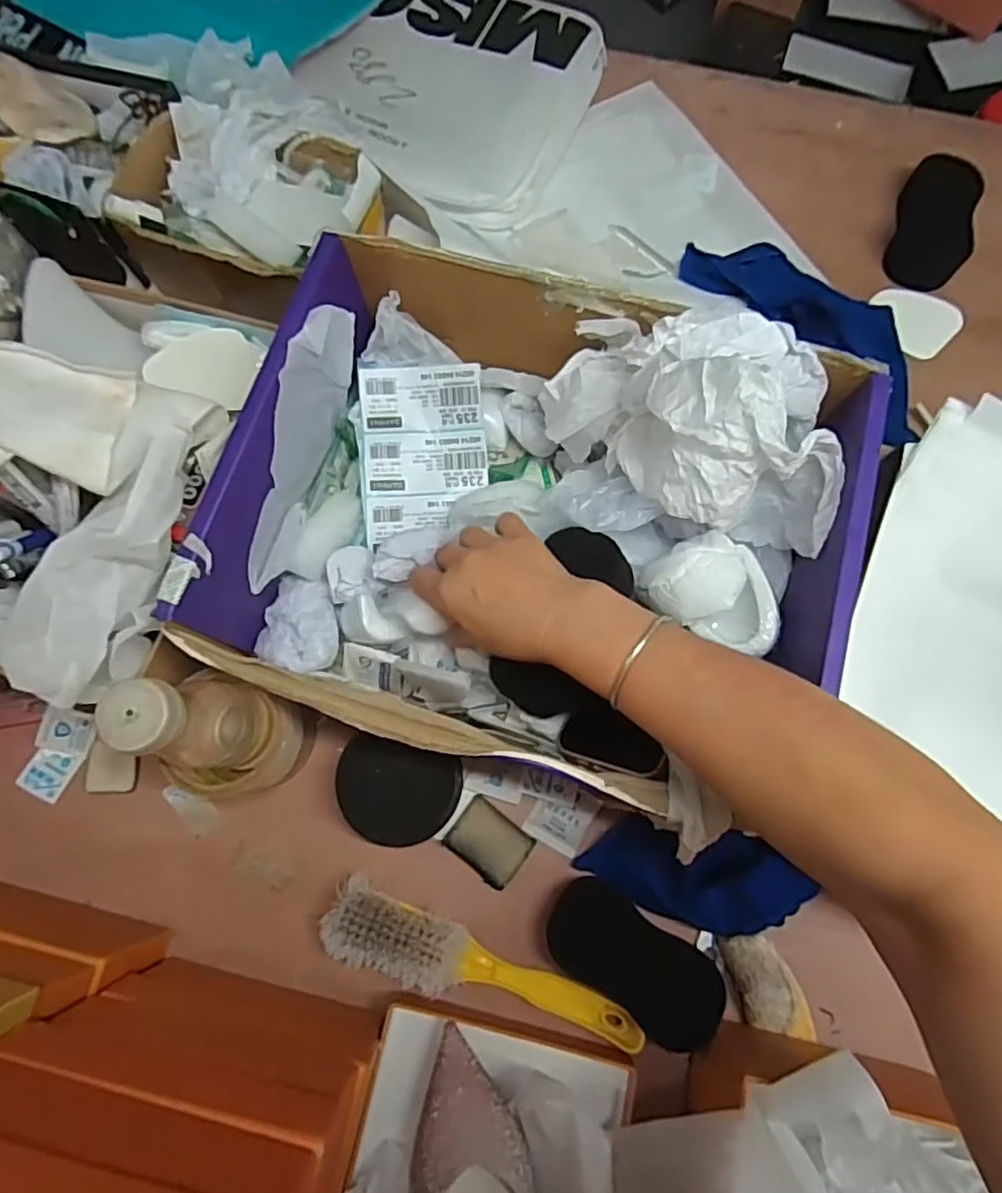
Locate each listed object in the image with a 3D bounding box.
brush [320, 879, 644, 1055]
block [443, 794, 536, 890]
[{"bbox_3d":[-0.015,0.268,0.460,0.228,0.032,0.047,21,77,5],"label":"brush"},{"bbox_3d":[-0.009,0.189,0.497,0.059,0.004,0.047,38,79,9],"label":"block"}]

